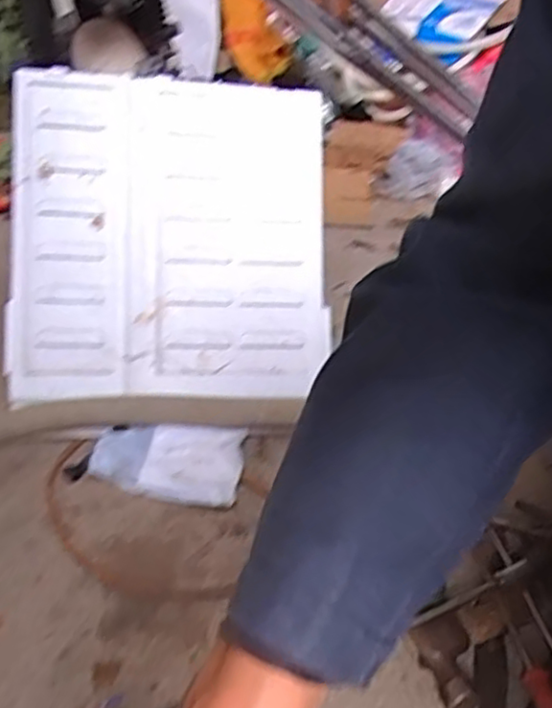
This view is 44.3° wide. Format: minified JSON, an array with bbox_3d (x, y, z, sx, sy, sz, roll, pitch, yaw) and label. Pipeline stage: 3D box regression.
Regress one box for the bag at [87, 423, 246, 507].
[{"bbox_3d":[-0.116,0.115,0.734,0.155,0.026,0.099,4,33,1],"label":"bag"}]

